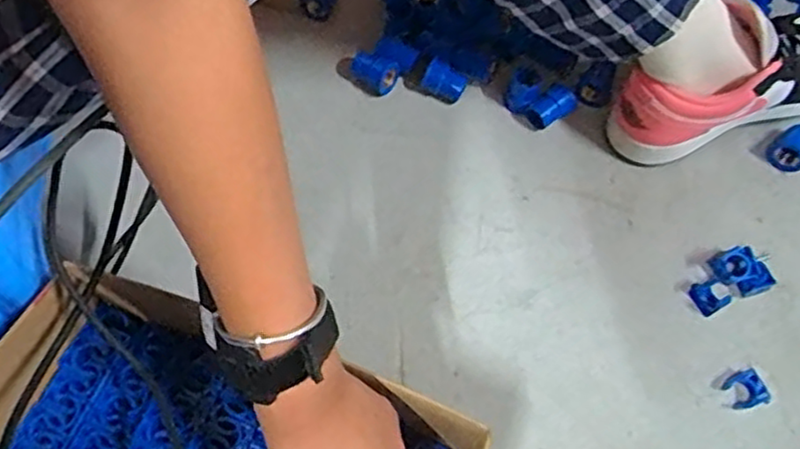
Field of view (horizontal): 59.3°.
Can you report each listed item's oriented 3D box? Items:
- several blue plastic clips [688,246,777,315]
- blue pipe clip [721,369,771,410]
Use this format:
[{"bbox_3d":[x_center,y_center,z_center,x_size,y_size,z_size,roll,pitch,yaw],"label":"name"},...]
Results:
[{"bbox_3d":[0.273,0.045,0.585,0.058,0.032,0.042,-25,69,-13],"label":"several blue plastic clips"},{"bbox_3d":[0.272,0.130,0.555,0.028,0.012,0.028,-13,67,-8],"label":"blue pipe clip"}]

